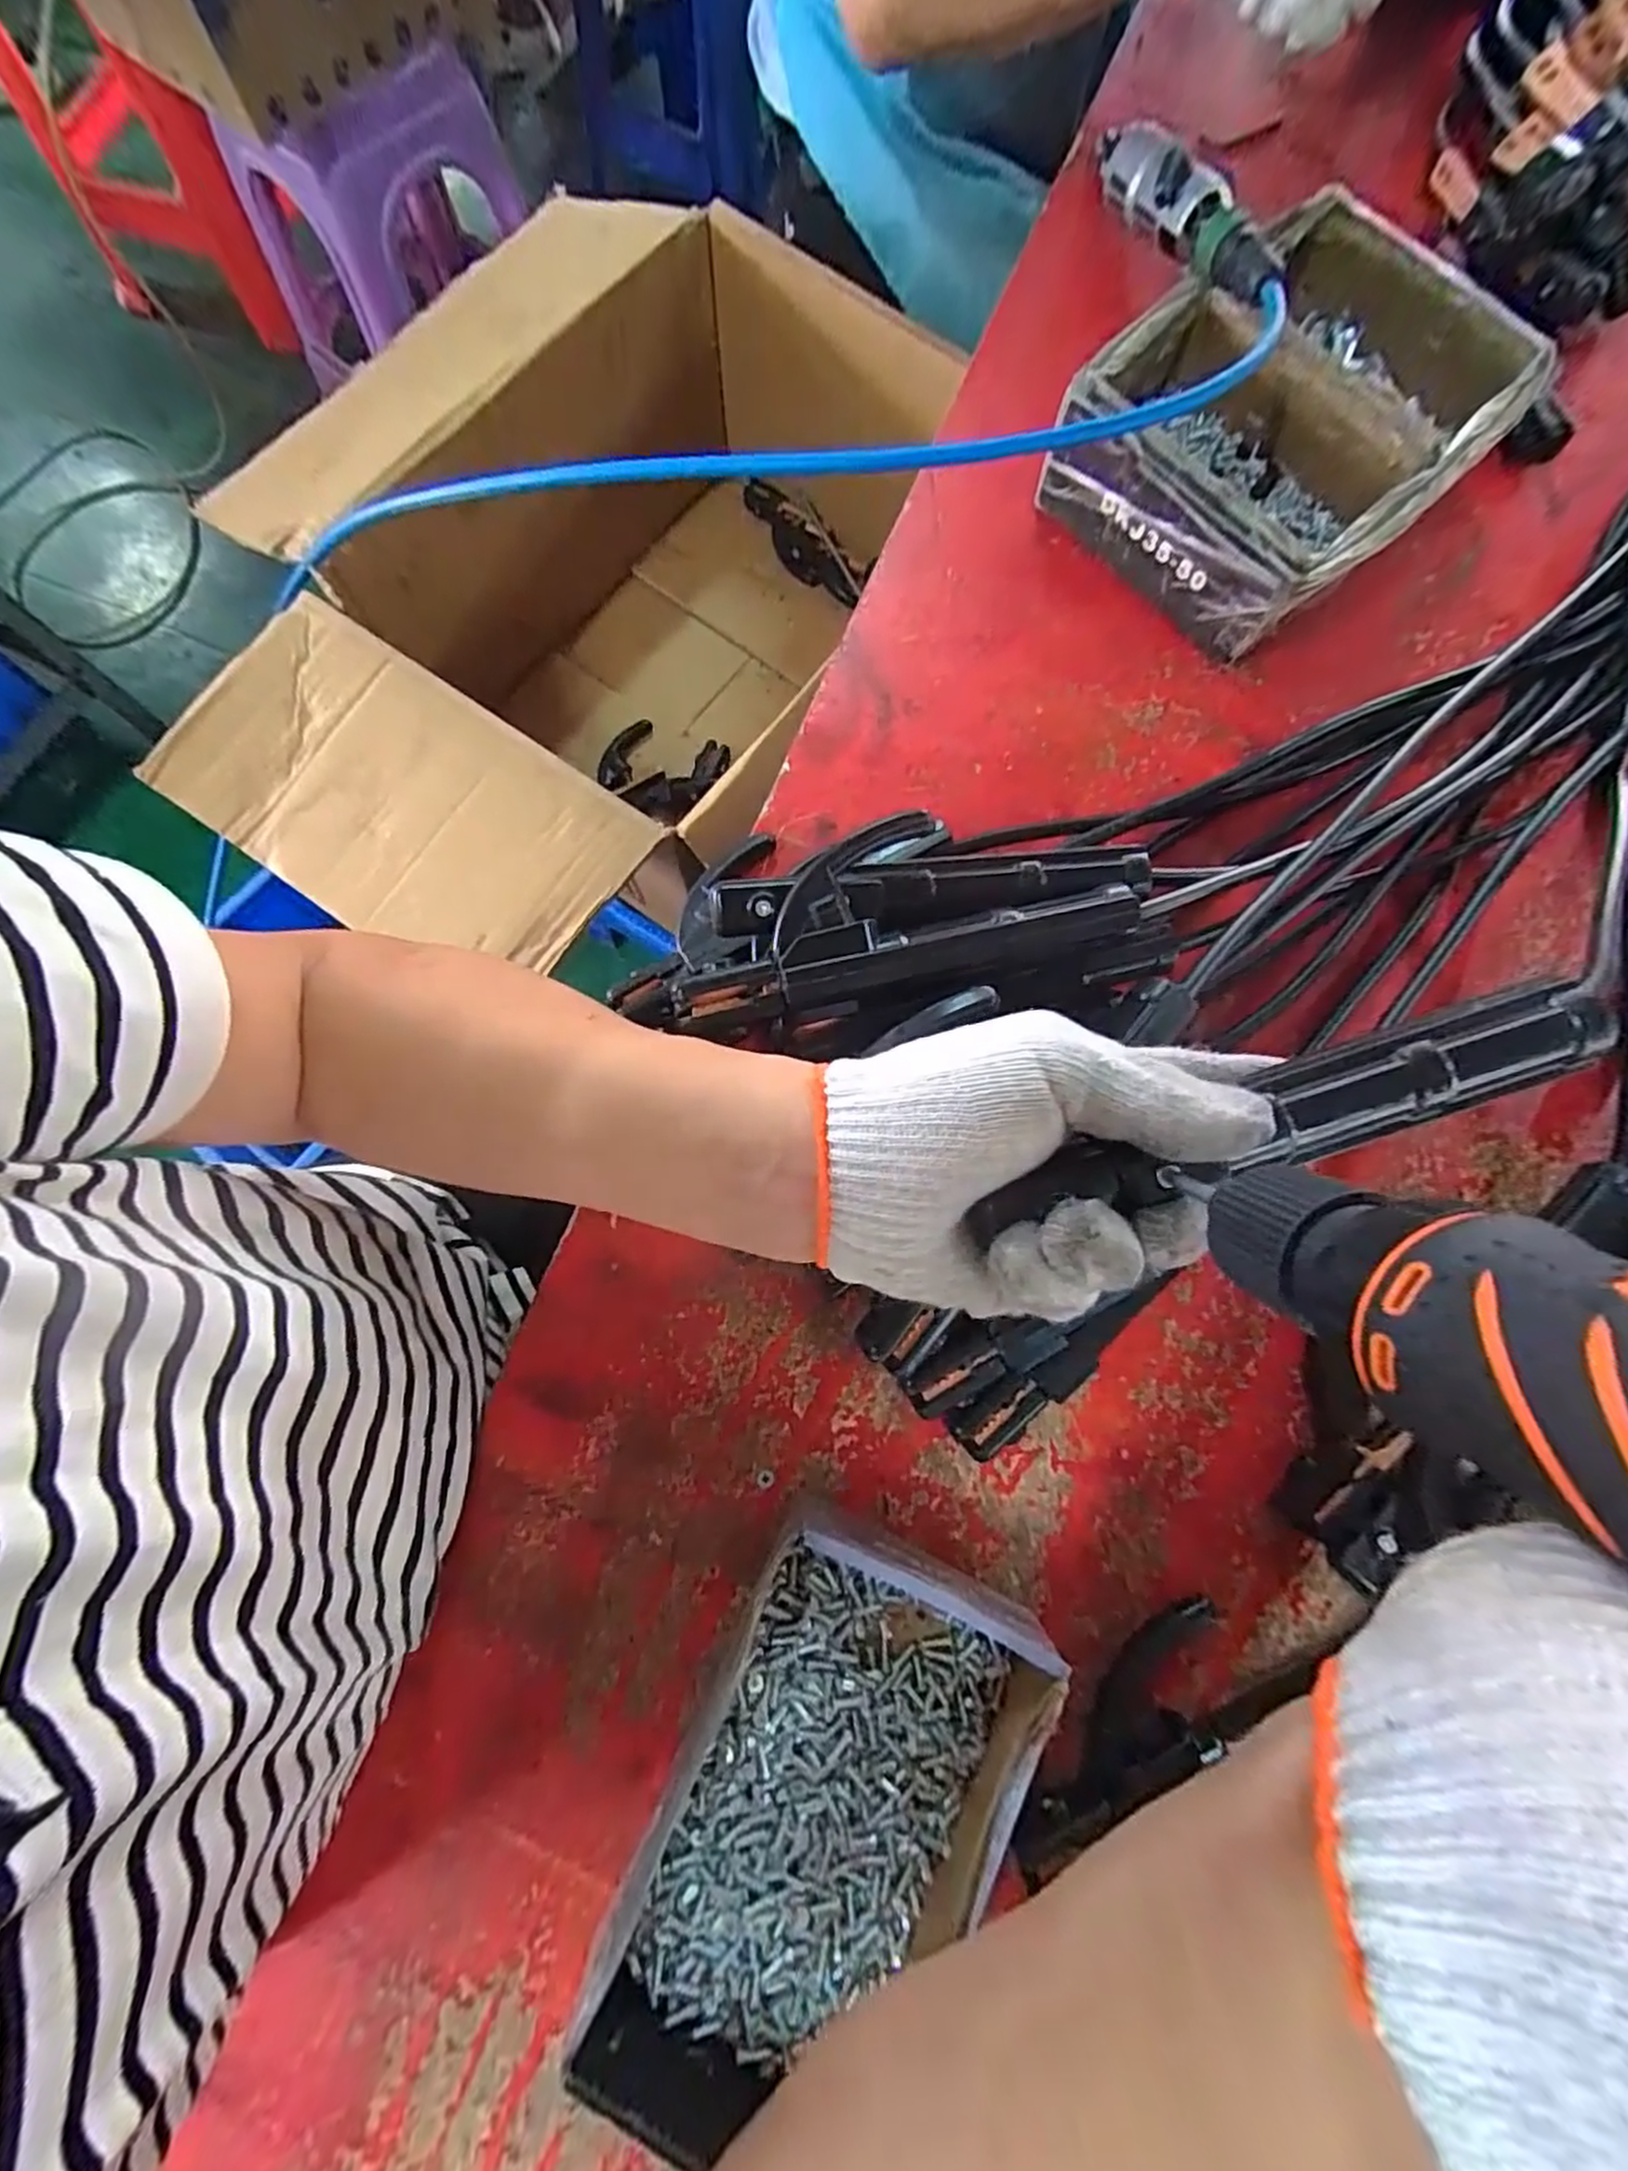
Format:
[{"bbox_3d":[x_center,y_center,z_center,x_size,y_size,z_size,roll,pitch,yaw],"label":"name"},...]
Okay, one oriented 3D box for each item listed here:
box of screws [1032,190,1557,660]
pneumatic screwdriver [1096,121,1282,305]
[{"bbox_3d":[0.287,-0.403,0.456,0.200,0.073,0.253,42,80,8],"label":"box of screws"},{"bbox_3d":[0.230,-0.545,0.457,0.029,0.037,0.243,-9,63,-3],"label":"pneumatic screwdriver"}]

